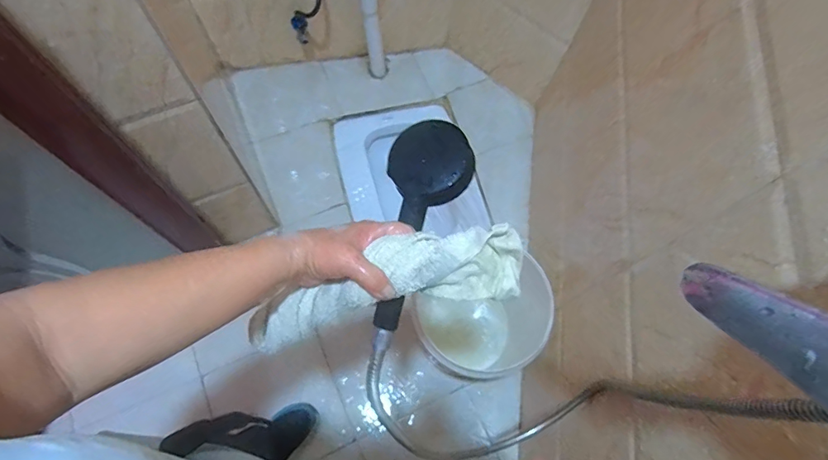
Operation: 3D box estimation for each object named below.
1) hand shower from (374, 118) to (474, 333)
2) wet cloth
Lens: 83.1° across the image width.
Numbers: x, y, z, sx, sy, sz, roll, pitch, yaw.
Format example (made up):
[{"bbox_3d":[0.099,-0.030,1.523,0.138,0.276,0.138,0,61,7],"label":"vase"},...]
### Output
[{"bbox_3d":[-0.001,-0.006,0.460,0.080,0.035,0.211,16,91,3],"label":"hand shower"},{"bbox_3d":[-0.042,0.059,0.436,0.291,0.062,0.069,-21,70,22],"label":"wet cloth"}]

